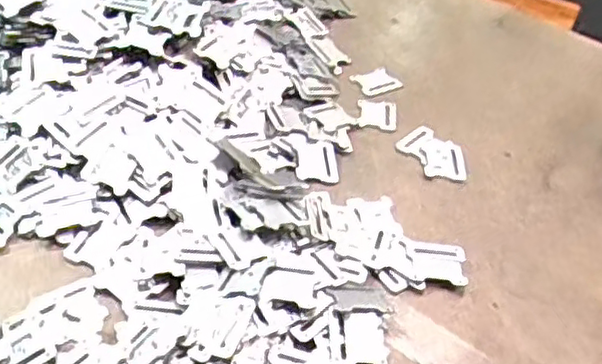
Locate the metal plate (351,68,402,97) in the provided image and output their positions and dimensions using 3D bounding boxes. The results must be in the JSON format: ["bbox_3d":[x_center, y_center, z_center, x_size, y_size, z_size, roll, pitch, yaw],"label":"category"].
[{"bbox_3d":[0.090,-0.119,0.801,0.049,0.005,0.045,-18,48,-23],"label":"metal plate"}]

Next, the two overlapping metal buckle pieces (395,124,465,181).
[{"bbox_3d":[0.140,-0.030,0.707,0.051,0.005,0.084,-24,47,-20],"label":"two overlapping metal buckle pieces"}]

